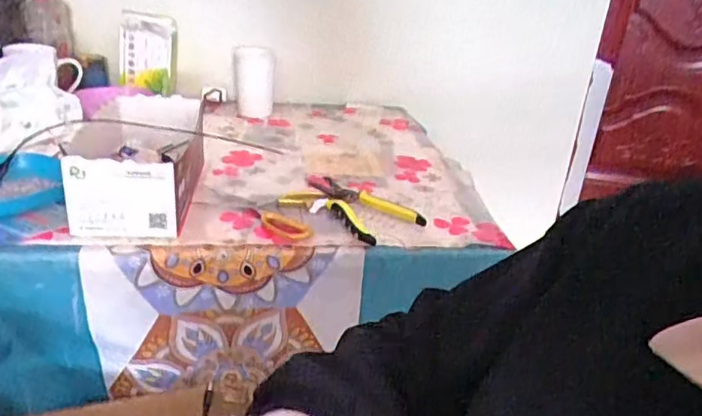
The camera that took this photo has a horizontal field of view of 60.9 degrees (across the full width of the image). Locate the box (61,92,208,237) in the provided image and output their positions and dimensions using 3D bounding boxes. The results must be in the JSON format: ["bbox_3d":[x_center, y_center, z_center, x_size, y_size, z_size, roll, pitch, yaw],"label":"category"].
[{"bbox_3d":[-0.279,-0.059,0.779,0.139,0.104,0.254,0,26,-11],"label":"box"}]

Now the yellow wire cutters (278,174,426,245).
[{"bbox_3d":[-0.001,-0.002,0.788,0.179,0.015,0.104,21,30,28],"label":"yellow wire cutters"}]

